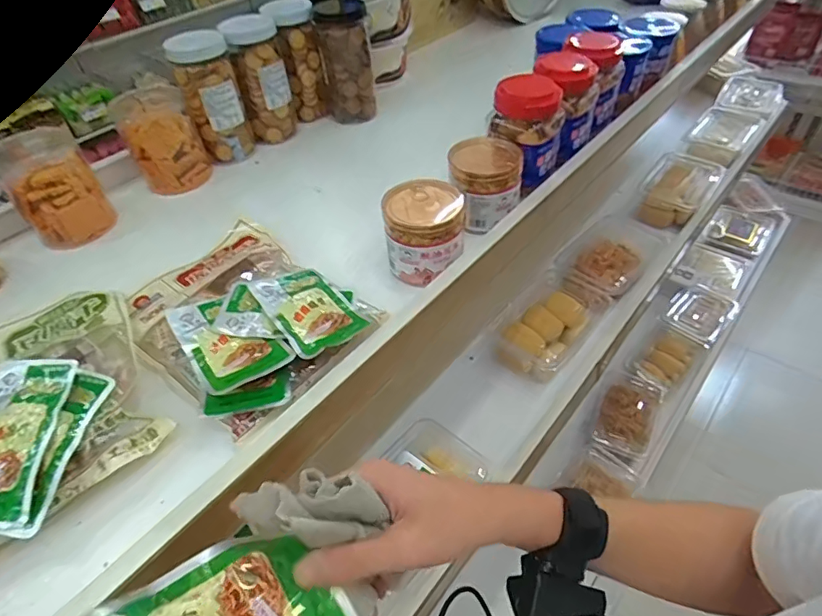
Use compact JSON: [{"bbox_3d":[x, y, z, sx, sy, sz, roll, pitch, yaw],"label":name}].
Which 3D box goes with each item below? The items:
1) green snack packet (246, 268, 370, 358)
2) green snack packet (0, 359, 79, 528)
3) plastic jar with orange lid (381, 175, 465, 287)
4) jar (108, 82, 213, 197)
[{"bbox_3d":[-0.115,-0.001,0.568,0.084,0.020,0.141,-29,50,-23],"label":"green snack packet"},{"bbox_3d":[-0.358,0.115,0.448,0.085,0.012,0.143,-2,63,11],"label":"green snack packet"},{"bbox_3d":[0.017,-0.098,0.634,0.094,0.094,0.096,-3,45,1],"label":"plastic jar with orange lid"},{"bbox_3d":[-0.408,-0.282,0.831,0.106,0.163,0.097,-21,48,-16],"label":"jar"}]

